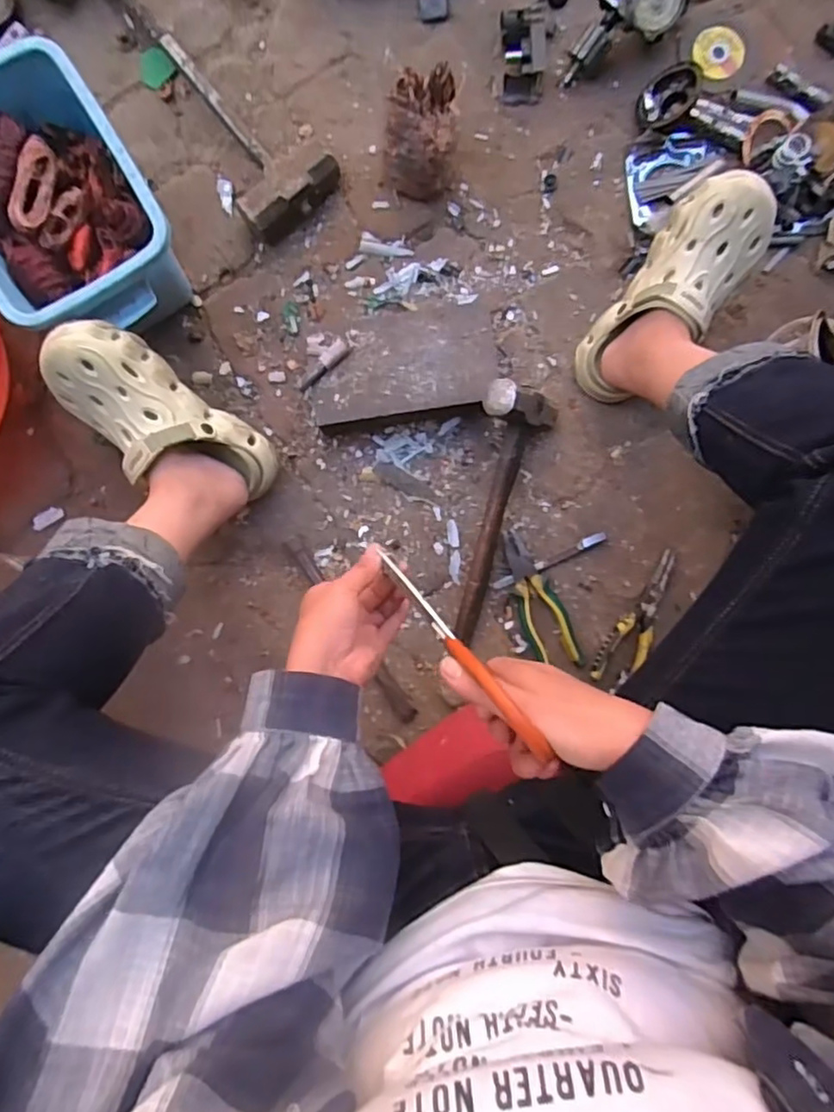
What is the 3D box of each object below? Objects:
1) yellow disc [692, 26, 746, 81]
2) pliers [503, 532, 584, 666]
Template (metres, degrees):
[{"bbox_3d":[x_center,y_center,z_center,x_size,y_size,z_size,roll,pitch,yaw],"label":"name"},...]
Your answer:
[{"bbox_3d":[0.382,-0.637,0.788,0.065,0.005,0.068,1,90,0],"label":"yellow disc"},{"bbox_3d":[0.155,0.056,0.789,0.057,0.015,0.179,-19,91,-1],"label":"pliers"}]

